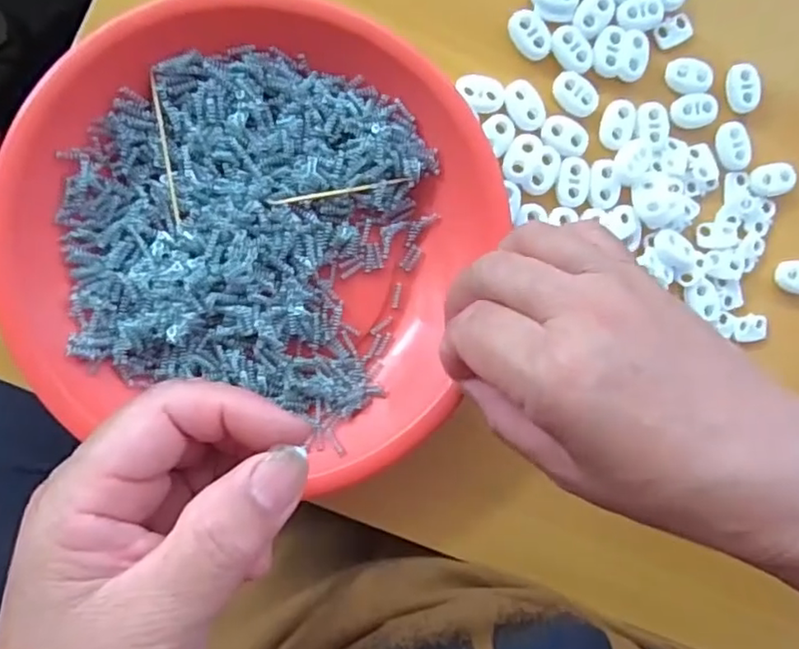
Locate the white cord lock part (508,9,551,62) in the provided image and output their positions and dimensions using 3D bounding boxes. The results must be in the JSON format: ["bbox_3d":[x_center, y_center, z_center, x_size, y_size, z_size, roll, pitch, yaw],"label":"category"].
[{"bbox_3d":[0.059,-0.130,0.278,0.015,0.004,0.022,-38,97,-7],"label":"white cord lock part"}]

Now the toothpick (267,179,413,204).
[{"bbox_3d":[-0.024,-0.055,0.258,0.060,0.004,0.004,-12,93,-9],"label":"toothpick"}]

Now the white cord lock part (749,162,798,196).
[{"bbox_3d":[0.178,-0.069,0.297,0.022,0.005,0.015,-10,93,-9],"label":"white cord lock part"}]

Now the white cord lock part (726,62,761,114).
[{"bbox_3d":[0.162,-0.112,0.294,0.012,0.007,0.023,-4,92,-9],"label":"white cord lock part"}]

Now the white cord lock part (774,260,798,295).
[{"bbox_3d":[0.193,-0.023,0.301,0.022,0.005,0.016,7,90,-10],"label":"white cord lock part"}]

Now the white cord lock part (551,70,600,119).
[{"bbox_3d":[0.080,-0.104,0.279,0.022,0.004,0.015,45,84,-7],"label":"white cord lock part"}]

